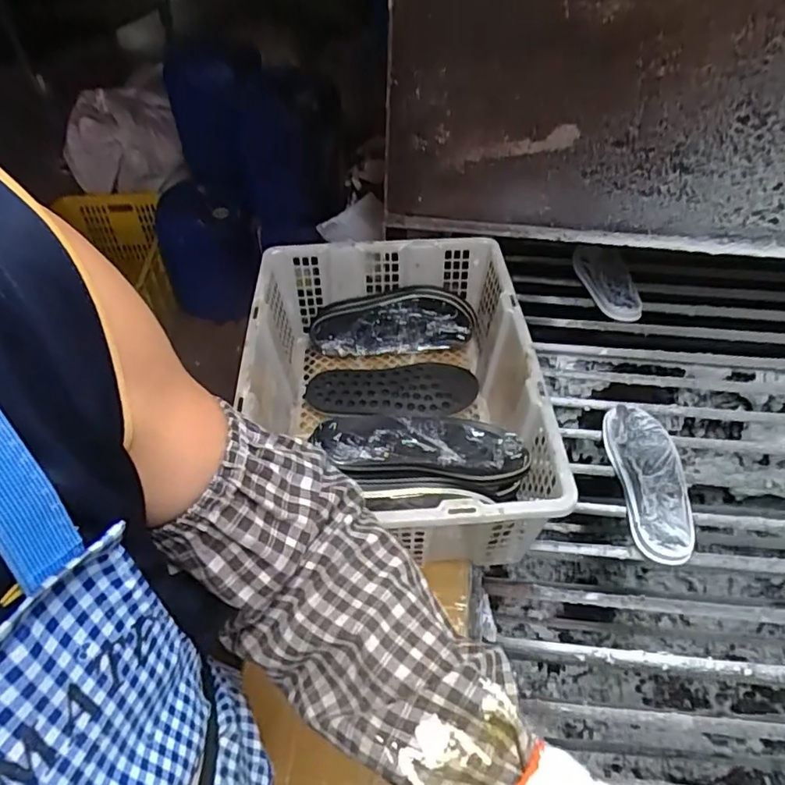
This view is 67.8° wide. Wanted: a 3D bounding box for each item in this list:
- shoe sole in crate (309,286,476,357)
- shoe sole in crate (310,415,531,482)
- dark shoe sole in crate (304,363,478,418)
[{"bbox_3d":[0.001,-0.112,0.912,0.253,0.090,0.066,-3,43,-7],"label":"shoe sole in crate"},{"bbox_3d":[0.034,0.059,0.651,0.238,0.023,0.095,4,41,-18],"label":"shoe sole in crate"},{"bbox_3d":[-0.001,-0.004,0.855,0.244,0.030,0.095,2,43,-1],"label":"dark shoe sole in crate"}]

